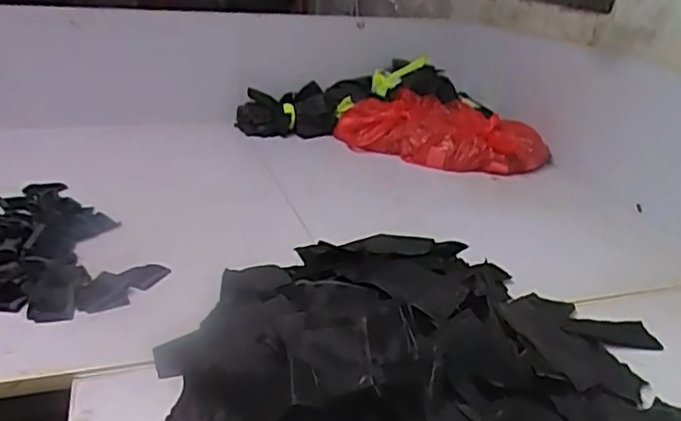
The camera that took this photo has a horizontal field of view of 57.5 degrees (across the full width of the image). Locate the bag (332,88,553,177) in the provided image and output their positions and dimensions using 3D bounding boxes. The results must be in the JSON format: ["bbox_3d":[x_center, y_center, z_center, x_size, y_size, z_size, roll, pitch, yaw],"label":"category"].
[{"bbox_3d":[0.189,-0.160,1.266,0.417,0.091,0.161,21,28,37],"label":"bag"}]

